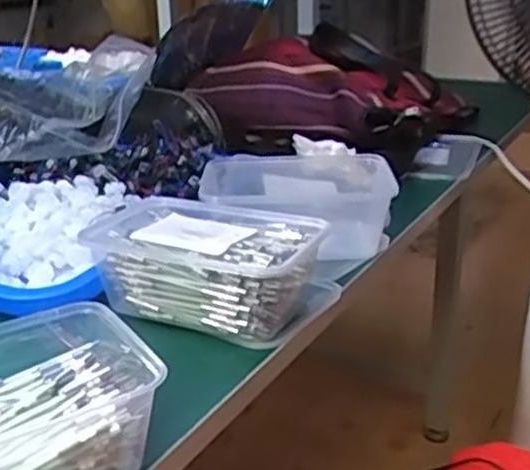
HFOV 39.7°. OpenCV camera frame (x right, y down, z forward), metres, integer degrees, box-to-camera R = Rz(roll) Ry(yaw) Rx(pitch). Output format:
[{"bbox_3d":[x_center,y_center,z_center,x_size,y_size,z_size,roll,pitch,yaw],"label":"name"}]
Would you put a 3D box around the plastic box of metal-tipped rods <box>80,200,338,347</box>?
[{"bbox_3d":[-0.041,0.024,0.570,0.173,0.064,0.121,6,23,17],"label":"plastic box of metal-tipped rods"}]

